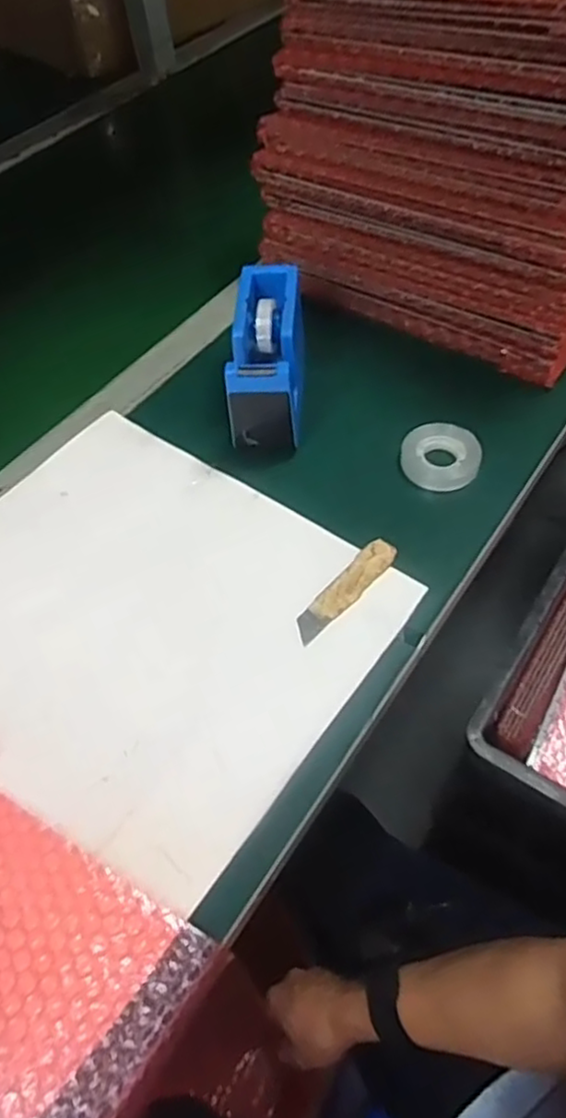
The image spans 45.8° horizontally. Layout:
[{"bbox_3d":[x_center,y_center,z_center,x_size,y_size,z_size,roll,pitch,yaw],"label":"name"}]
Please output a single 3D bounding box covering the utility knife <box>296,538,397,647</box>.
[{"bbox_3d":[0.041,0.019,0.430,0.020,0.006,0.089,36,65,26],"label":"utility knife"}]

